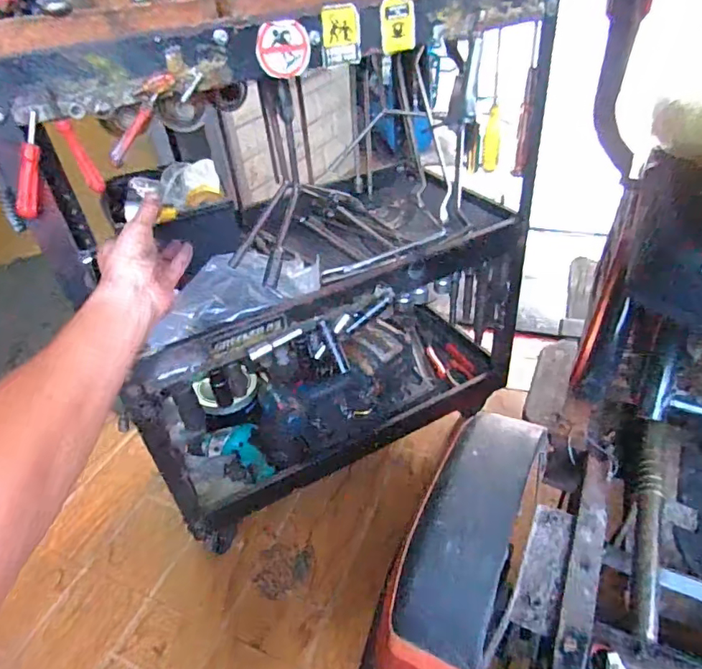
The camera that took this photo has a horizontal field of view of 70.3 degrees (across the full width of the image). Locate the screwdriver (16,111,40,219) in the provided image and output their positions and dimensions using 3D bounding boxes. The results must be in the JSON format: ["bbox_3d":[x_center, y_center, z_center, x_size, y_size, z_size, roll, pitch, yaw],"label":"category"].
[{"bbox_3d":[-0.288,-0.150,0.446,0.014,0.091,0.012,-3,26,-45],"label":"screwdriver"}]

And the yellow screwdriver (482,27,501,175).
[{"bbox_3d":[0.232,-0.370,0.805,0.025,0.200,0.025,1,38,12],"label":"yellow screwdriver"}]

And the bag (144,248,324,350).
[{"bbox_3d":[-0.169,-0.067,0.693,0.243,0.041,0.122,-20,39,-17],"label":"bag"}]

